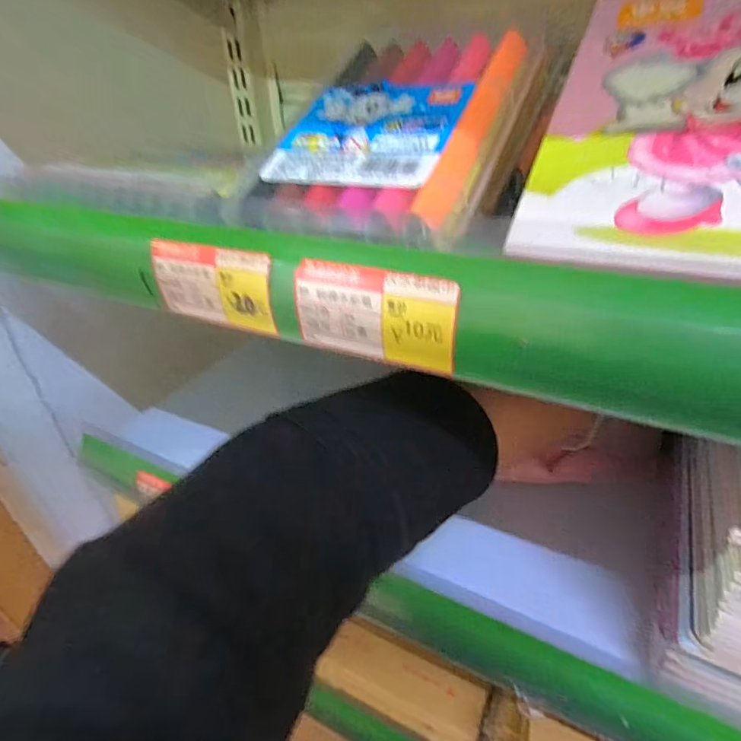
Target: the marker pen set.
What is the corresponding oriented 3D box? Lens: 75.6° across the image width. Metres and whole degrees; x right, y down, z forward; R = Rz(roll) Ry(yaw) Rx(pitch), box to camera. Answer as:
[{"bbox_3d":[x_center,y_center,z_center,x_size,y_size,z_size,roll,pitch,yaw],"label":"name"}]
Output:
[{"bbox_3d":[0.012,-0.108,0.215,0.095,0.014,0.132,17,64,23],"label":"marker pen set"}]

